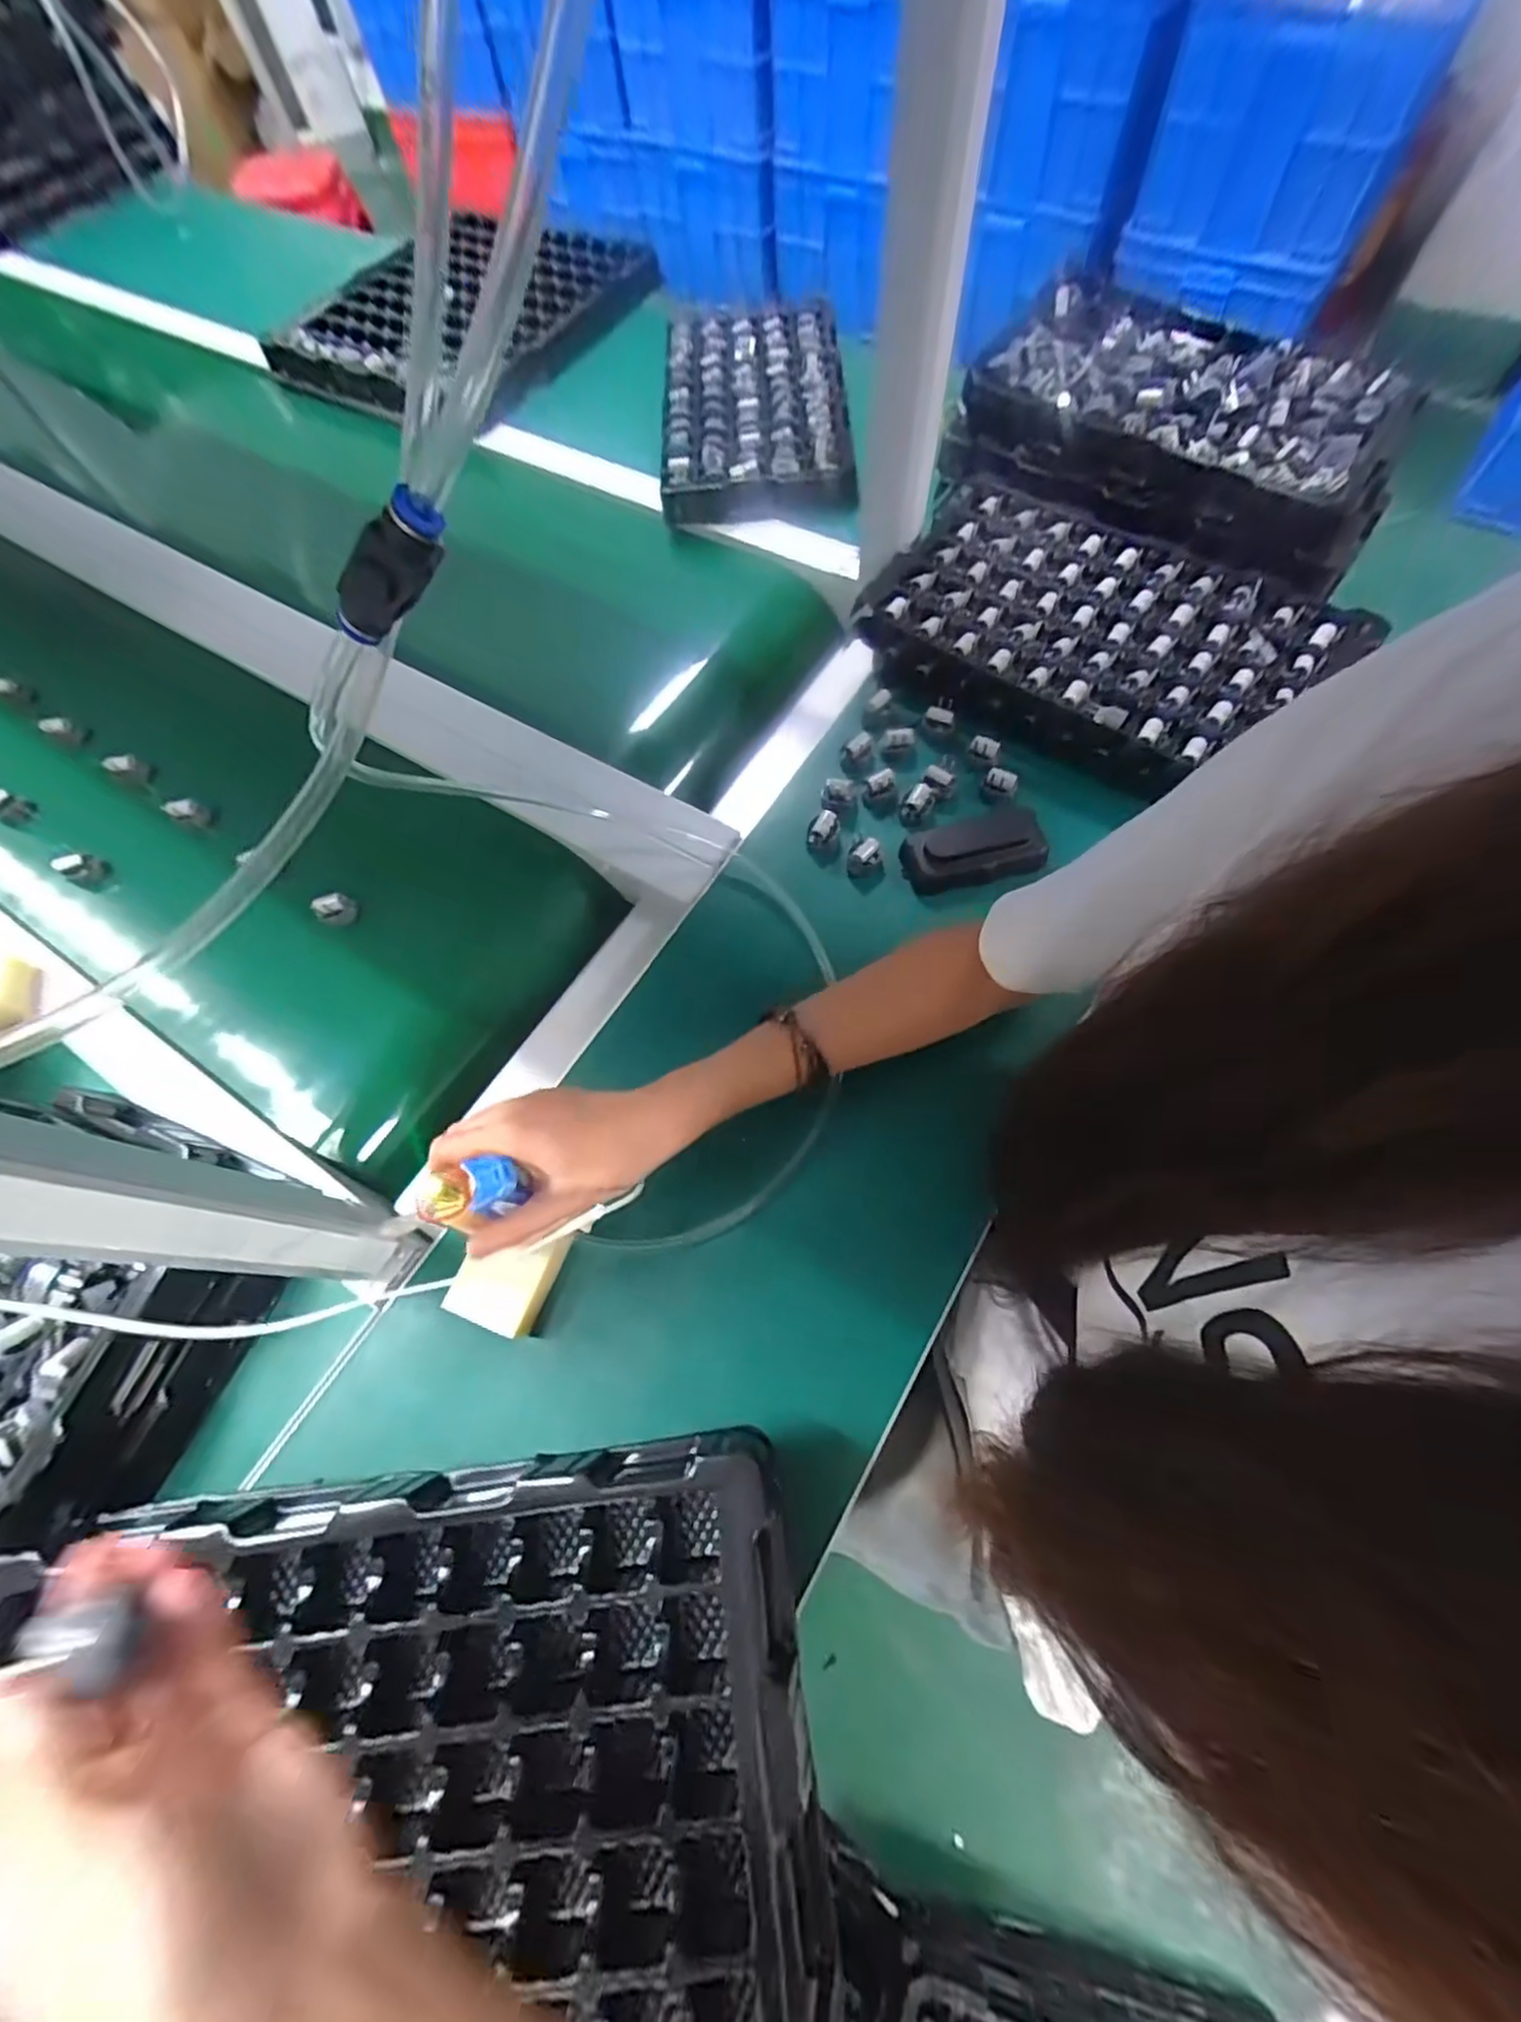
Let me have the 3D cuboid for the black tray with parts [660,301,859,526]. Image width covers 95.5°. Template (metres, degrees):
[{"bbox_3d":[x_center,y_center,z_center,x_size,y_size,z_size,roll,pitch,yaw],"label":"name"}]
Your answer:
[{"bbox_3d":[-0.008,-0.687,0.782,0.215,0.055,0.368,-7,67,0],"label":"black tray with parts"}]

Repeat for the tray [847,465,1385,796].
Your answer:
[{"bbox_3d":[0.267,-0.319,0.588,0.333,0.058,0.208,29,72,15],"label":"tray"}]

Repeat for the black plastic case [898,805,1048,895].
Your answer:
[{"bbox_3d":[0.165,-0.126,0.535,0.102,0.028,0.056,-15,67,-3],"label":"black plastic case"}]

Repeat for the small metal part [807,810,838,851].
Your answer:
[{"bbox_3d":[0.050,-0.144,0.549,0.021,0.014,0.029,23,70,12],"label":"small metal part"}]

